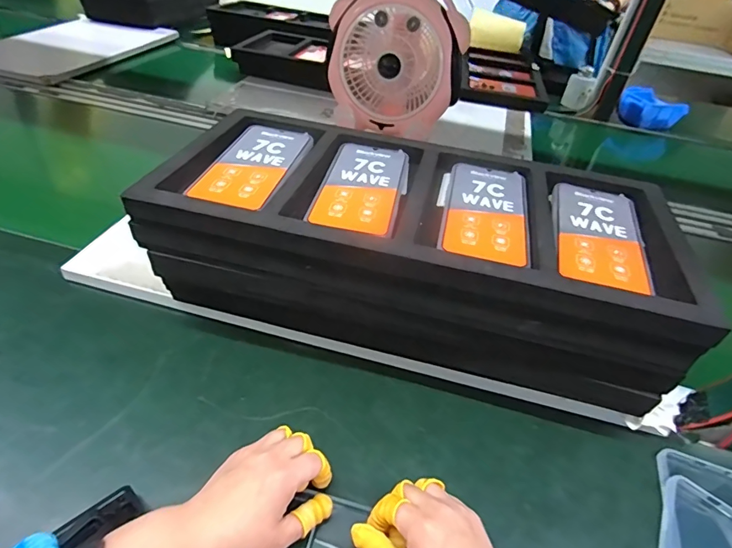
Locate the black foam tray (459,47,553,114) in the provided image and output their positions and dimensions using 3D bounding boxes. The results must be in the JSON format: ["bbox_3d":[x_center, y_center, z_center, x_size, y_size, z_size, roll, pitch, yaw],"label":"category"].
[{"bbox_3d":[0.381,-0.563,1.224,0.220,0.048,0.378,11,41,4],"label":"black foam tray"}]

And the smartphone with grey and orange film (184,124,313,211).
[{"bbox_3d":[-0.113,-0.115,0.443,0.079,0.010,0.173,13,43,7],"label":"smartphone with grey and orange film"}]

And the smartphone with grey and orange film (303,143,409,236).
[{"bbox_3d":[-0.002,-0.089,0.427,0.079,0.008,0.166,11,42,4],"label":"smartphone with grey and orange film"}]

